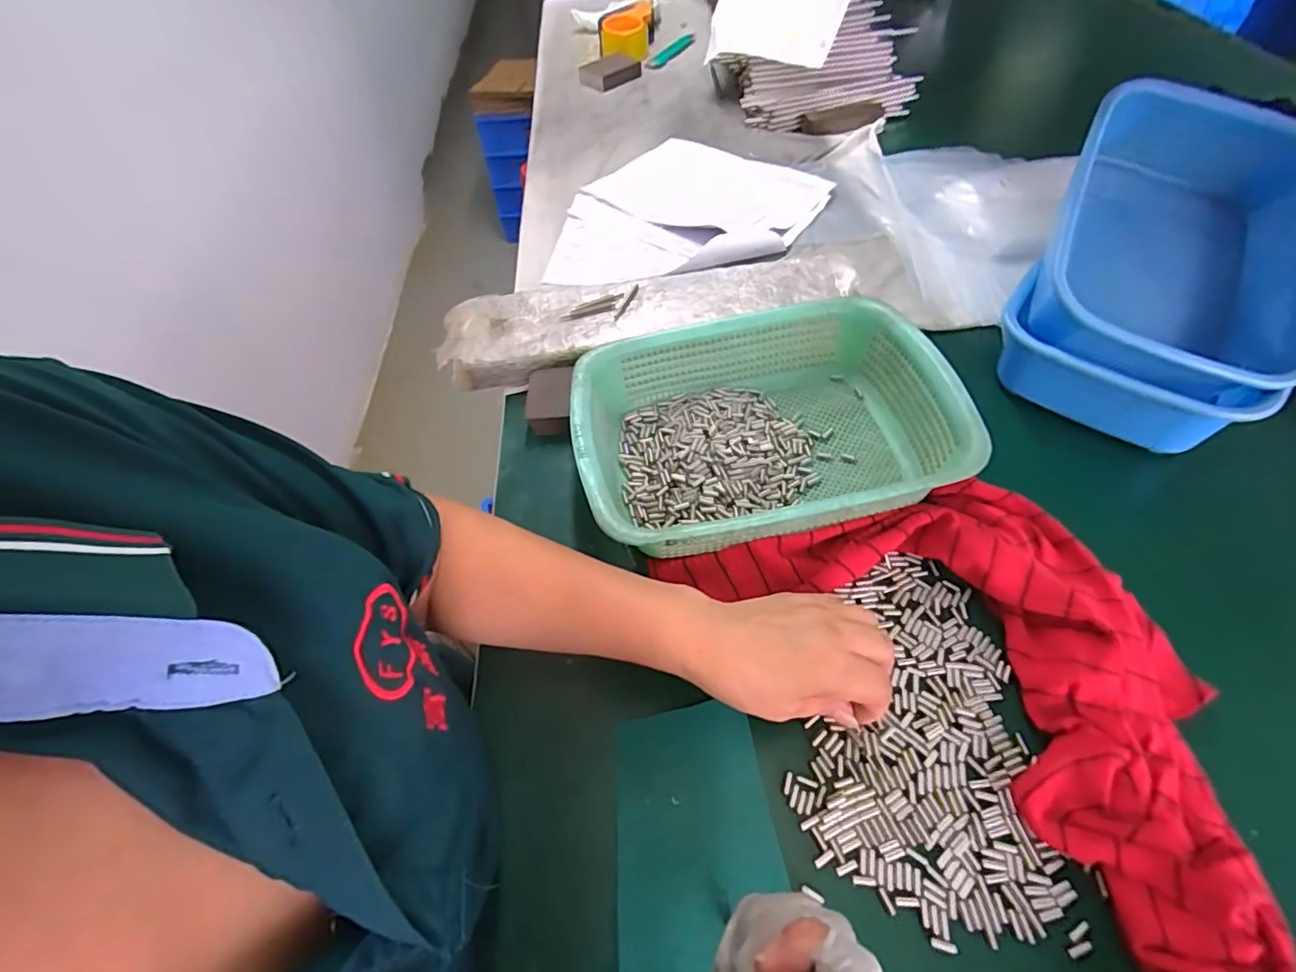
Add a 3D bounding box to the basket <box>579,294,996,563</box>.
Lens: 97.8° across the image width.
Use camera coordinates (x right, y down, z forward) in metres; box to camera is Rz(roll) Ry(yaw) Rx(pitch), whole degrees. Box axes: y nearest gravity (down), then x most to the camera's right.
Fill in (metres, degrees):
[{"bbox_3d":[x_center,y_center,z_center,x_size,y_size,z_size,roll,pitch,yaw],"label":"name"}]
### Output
[{"bbox_3d":[0.091,-0.047,0.480,0.298,0.082,0.220,-11,54,-5],"label":"basket"}]

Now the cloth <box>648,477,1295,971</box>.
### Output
[{"bbox_3d":[0.249,0.159,0.343,0.279,0.044,0.502,-30,58,-17],"label":"cloth"}]

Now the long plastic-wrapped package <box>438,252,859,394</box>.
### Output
[{"bbox_3d":[0.001,-0.186,0.610,0.451,0.039,0.119,-12,54,-6],"label":"long plastic-wrapped package"}]

